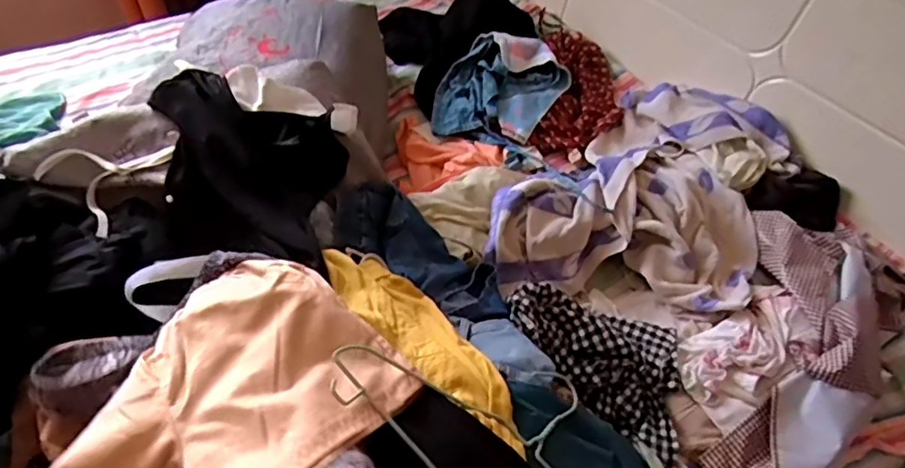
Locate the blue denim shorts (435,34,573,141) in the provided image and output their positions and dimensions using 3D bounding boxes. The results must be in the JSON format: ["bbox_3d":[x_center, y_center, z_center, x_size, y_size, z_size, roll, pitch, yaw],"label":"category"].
[{"bbox_3d":[0.107,-0.343,1.315,0.251,0.096,0.317,27,51,16],"label":"blue denim shorts"}]

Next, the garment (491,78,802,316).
[{"bbox_3d":[0.400,-0.070,1.095,0.431,0.098,0.661,35,54,21],"label":"garment"}]

